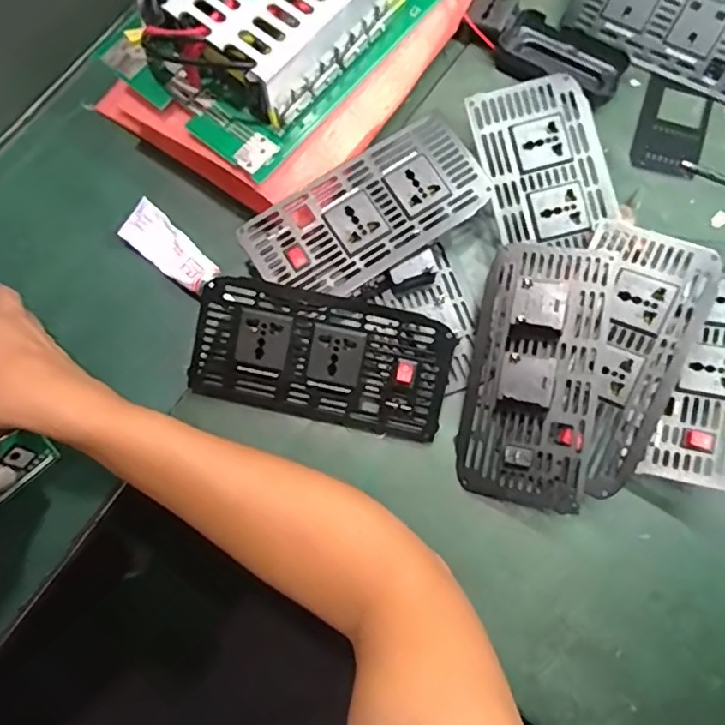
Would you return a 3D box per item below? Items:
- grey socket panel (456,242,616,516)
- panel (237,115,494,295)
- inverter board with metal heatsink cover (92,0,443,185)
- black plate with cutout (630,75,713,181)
[{"bbox_3d":[0.124,0.004,0.414,0.089,0.028,0.194,9,83,20],"label":"grey socket panel"},{"bbox_3d":[0.004,-0.116,0.447,0.187,0.016,0.091,-33,76,-8],"label":"panel"},{"bbox_3d":[-0.067,-0.283,0.453,0.176,0.078,0.243,38,78,11],"label":"inverter board with metal heatsink cover"},{"bbox_3d":[0.270,-0.205,0.500,0.056,0.007,0.092,20,76,6],"label":"black plate with cutout"}]

